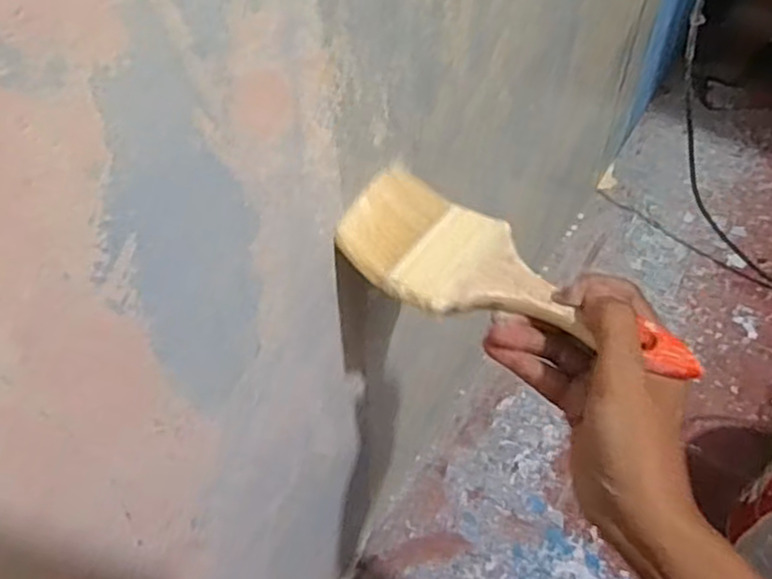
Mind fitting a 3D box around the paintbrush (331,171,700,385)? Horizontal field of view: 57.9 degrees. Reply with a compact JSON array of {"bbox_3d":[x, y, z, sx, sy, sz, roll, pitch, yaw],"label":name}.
[{"bbox_3d":[0.066,-0.006,0.375,0.197,0.021,0.072,29,58,26],"label":"paintbrush"}]

